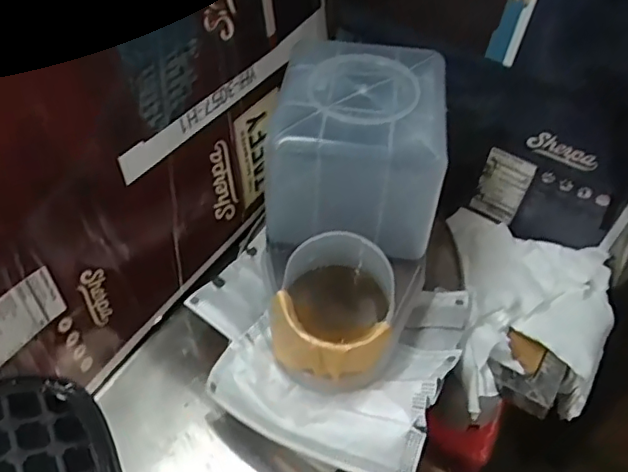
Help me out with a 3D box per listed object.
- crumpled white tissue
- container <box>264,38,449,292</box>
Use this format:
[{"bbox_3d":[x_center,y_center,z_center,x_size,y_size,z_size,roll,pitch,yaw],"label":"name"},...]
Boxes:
[{"bbox_3d":[0.202,0.065,0.527,0.147,0.049,0.215,7,42,3],"label":"crumpled white tissue"},{"bbox_3d":[0.037,-0.075,0.474,0.127,0.117,0.139,8,43,5],"label":"container"}]

